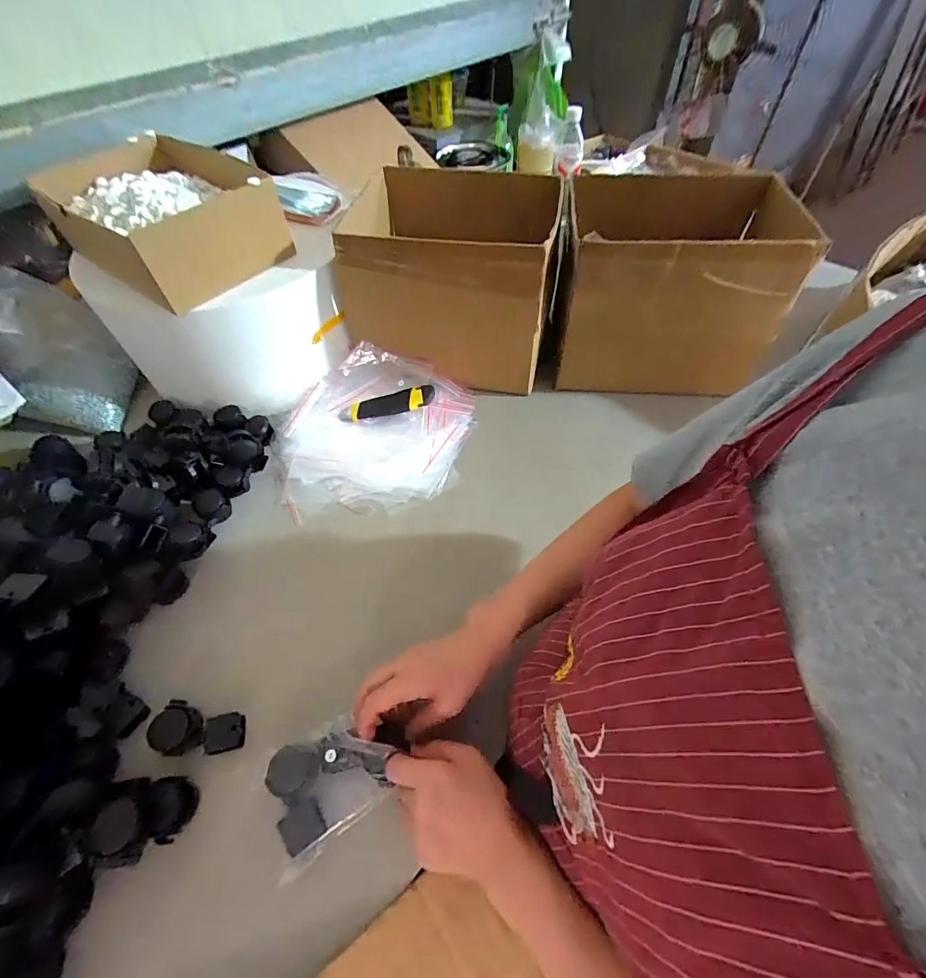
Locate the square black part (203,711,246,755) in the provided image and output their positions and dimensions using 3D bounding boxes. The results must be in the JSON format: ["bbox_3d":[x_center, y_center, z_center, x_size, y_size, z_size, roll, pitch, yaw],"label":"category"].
[{"bbox_3d":[-0.250,0.255,0.459,0.040,0.009,0.035,-10,55,-5],"label":"square black part"}]

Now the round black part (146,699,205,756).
[{"bbox_3d":[-0.294,0.245,0.453,0.041,0.028,0.050,-3,55,0],"label":"round black part"}]

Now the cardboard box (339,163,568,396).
[{"bbox_3d":[-0.014,-0.371,0.754,0.305,0.243,0.313,7,56,7],"label":"cardboard box"}]

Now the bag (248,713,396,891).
[{"bbox_3d":[-0.131,0.275,0.419,0.119,0.031,0.097,-29,59,-17],"label":"bag"}]

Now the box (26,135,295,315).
[{"bbox_3d":[-0.439,-0.407,0.644,0.246,0.093,0.323,-40,63,-23],"label":"box"}]

